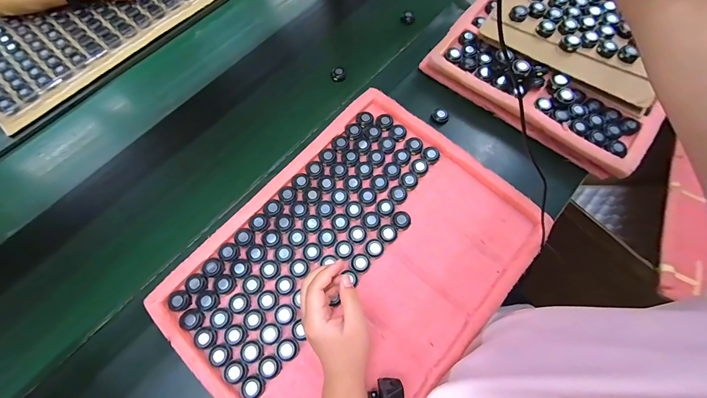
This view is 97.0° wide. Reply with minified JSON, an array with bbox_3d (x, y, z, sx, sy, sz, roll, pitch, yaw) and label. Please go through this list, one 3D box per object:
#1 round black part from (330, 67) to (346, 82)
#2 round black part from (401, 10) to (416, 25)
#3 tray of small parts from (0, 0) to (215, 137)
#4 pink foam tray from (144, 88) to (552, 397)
[{"bbox_3d":[-0.031,-0.246,0.617,0.028,0.015,0.025,-28,70,-9],"label":"round black part"},{"bbox_3d":[0.116,-0.384,0.665,0.029,0.018,0.029,-1,68,2],"label":"round black part"},{"bbox_3d":[-0.602,-0.408,0.694,0.360,0.034,0.499,40,75,16],"label":"tray of small parts"},{"bbox_3d":[0.006,0.091,0.465,0.374,0.046,0.497,41,75,16],"label":"pink foam tray"}]

